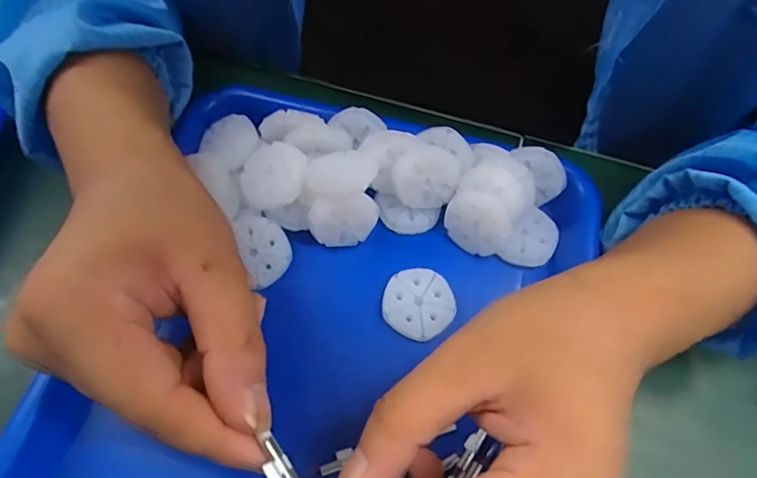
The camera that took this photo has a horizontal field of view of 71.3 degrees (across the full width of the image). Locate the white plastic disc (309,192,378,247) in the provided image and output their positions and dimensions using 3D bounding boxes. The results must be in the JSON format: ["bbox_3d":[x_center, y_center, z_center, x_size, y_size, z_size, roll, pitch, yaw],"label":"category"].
[{"bbox_3d":[-0.019,-0.011,0.289,0.036,0.035,0.005,-13,43,-2],"label":"white plastic disc"}]

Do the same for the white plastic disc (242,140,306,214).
[{"bbox_3d":[-0.057,-0.035,0.287,0.037,0.004,0.039,-6,67,15],"label":"white plastic disc"}]

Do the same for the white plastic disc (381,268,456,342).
[{"bbox_3d":[0.022,0.034,0.285,0.038,0.004,0.038,2,66,-5],"label":"white plastic disc"}]

